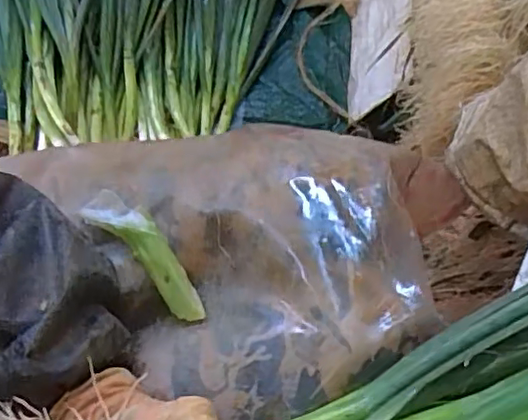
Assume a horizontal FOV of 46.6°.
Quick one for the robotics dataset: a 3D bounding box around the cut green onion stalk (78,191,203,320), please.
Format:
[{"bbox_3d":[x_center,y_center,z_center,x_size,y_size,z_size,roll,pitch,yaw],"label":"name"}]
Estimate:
[{"bbox_3d":[-0.075,0.028,0.402,0.029,0.013,0.107,-42,77,-15],"label":"cut green onion stalk"}]

